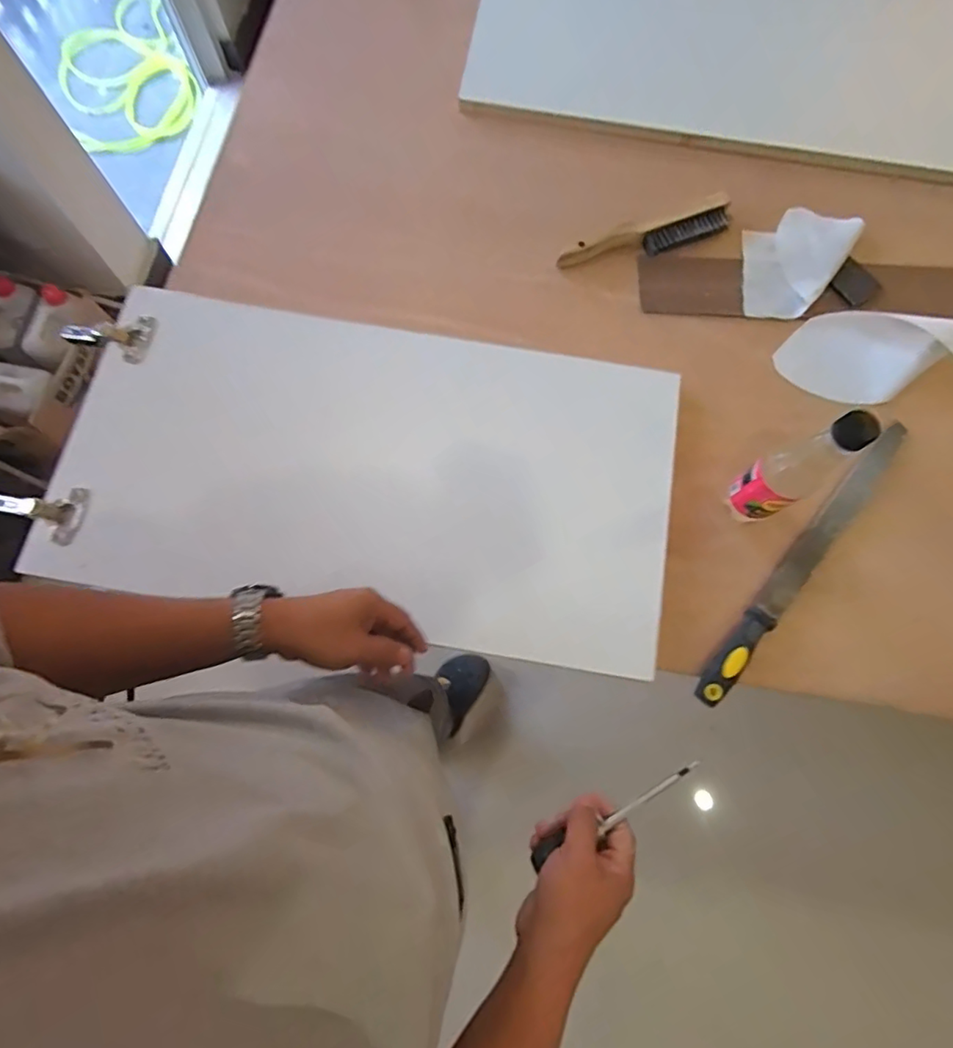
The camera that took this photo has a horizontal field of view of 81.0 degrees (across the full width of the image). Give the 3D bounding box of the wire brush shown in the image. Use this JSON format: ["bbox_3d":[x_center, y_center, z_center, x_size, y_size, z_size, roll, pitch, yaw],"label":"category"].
[{"bbox_3d":[0.219,-0.364,0.714,0.242,0.023,0.043,-22,76,-7],"label":"wire brush"}]

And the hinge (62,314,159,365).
[{"bbox_3d":[-0.438,-0.232,0.668,0.105,0.031,0.057,22,75,5],"label":"hinge"}]

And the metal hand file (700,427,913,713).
[{"bbox_3d":[0.371,0.033,0.618,0.037,0.022,0.411,41,77,10],"label":"metal hand file"}]

